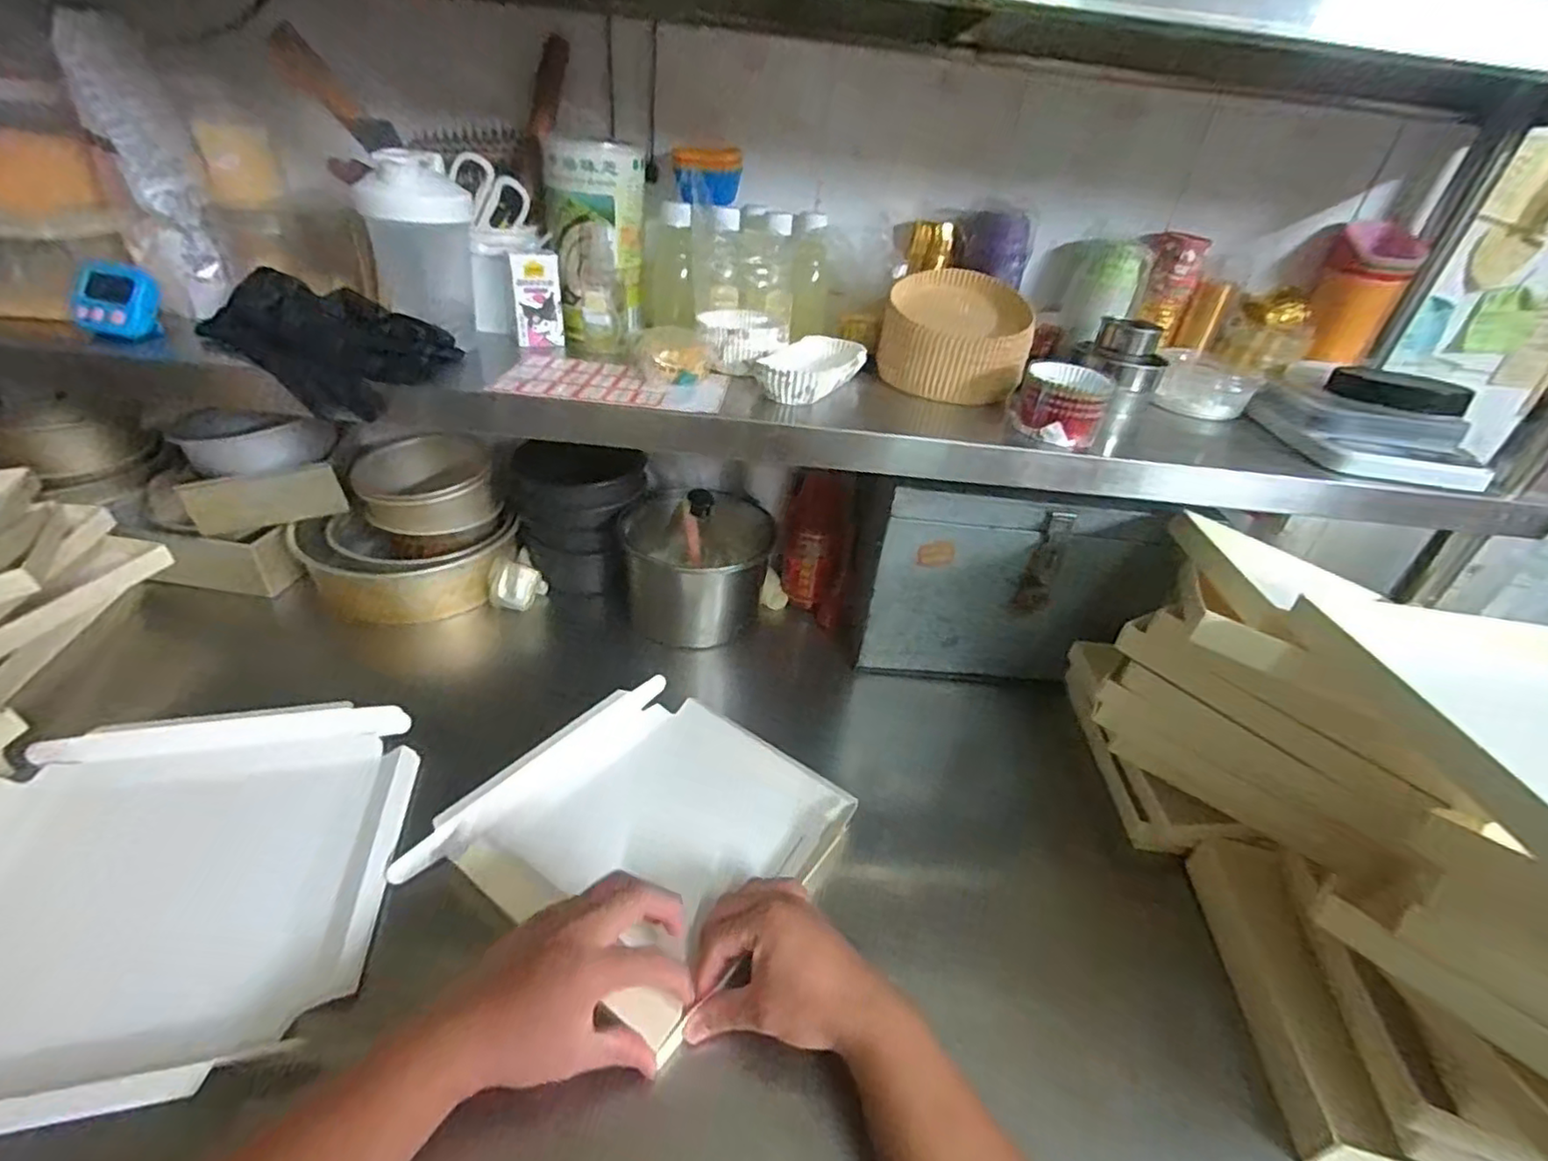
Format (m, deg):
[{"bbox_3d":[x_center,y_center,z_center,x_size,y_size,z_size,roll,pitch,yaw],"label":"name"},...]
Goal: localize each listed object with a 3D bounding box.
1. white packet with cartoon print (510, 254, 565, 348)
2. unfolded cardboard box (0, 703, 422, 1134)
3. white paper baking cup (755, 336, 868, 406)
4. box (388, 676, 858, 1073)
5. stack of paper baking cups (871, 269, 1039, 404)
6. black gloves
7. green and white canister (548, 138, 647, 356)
[{"bbox_3d":[-0.243,-0.287,0.672,0.045,0.088,0.016,-5,38,-16],"label":"white packet with cartoon print"},{"bbox_3d":[-0.478,0.233,0.505,0.338,0.059,0.327,-2,37,-13],"label":"unfolded cardboard box"},{"bbox_3d":[0.032,-0.210,0.646,0.083,0.029,0.137,19,38,16],"label":"white paper baking cup"},{"bbox_3d":[-0.103,0.213,0.584,0.276,0.049,0.279,28,41,25],"label":"box"},{"bbox_3d":[0.186,-0.253,0.675,0.147,0.091,0.130,13,36,8],"label":"stack of paper baking cups"},{"bbox_3d":[-0.420,-0.223,0.614,0.215,0.064,0.135,21,38,18],"label":"black gloves"},{"bbox_3d":[-0.187,-0.346,0.679,0.090,0.183,0.080,7,36,-1],"label":"green and white canister"}]

